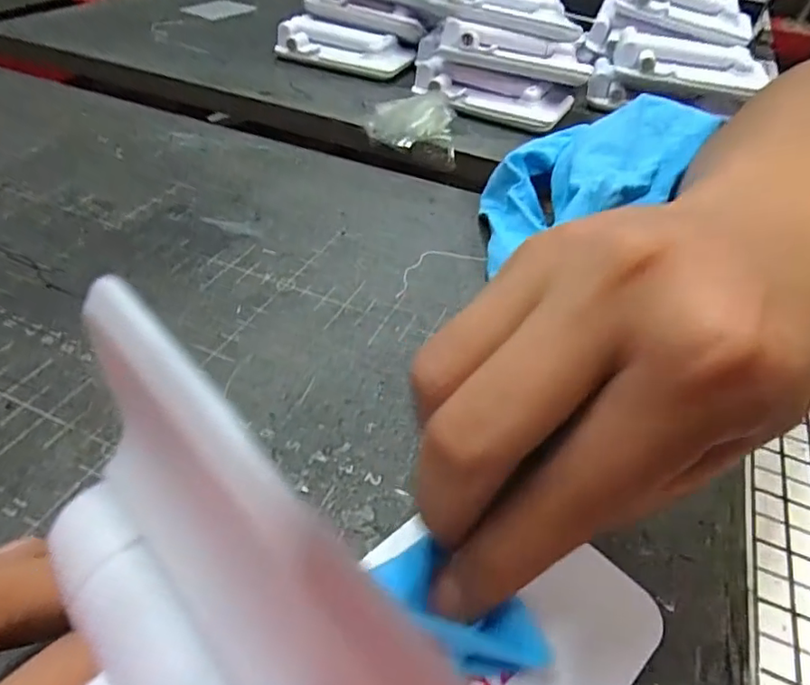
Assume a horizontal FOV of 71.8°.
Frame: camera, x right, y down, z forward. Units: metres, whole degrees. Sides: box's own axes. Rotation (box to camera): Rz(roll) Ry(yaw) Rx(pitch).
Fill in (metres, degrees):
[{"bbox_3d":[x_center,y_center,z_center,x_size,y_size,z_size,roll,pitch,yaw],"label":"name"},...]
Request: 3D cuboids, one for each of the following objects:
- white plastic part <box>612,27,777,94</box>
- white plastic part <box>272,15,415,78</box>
[{"bbox_3d":[0.207,-0.201,0.405,0.104,0.028,0.040,14,44,10],"label":"white plastic part"},{"bbox_3d":[-0.050,-0.238,0.450,0.111,0.023,0.048,14,44,10],"label":"white plastic part"}]

